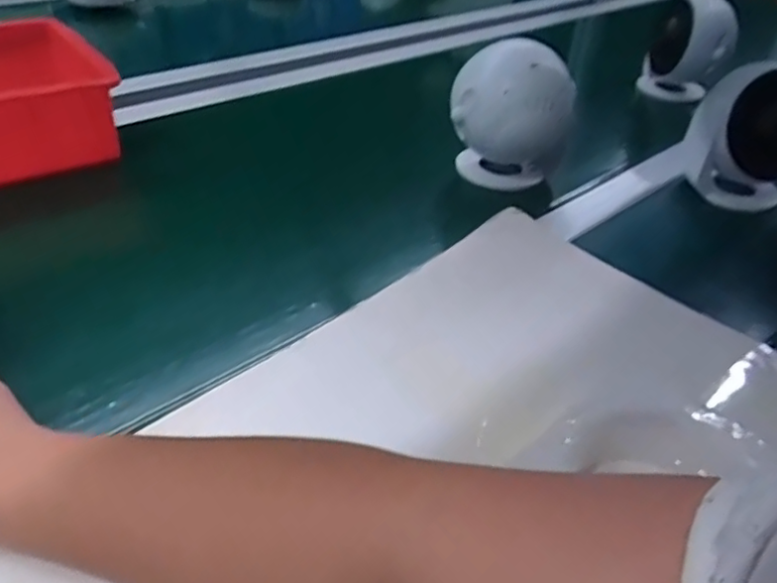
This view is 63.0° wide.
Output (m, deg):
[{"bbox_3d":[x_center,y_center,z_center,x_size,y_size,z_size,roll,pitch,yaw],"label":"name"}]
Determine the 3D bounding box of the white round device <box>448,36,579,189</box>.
[{"bbox_3d":[0.121,-0.173,0.623,0.114,0.146,0.114,3,37,-3],"label":"white round device"}]

